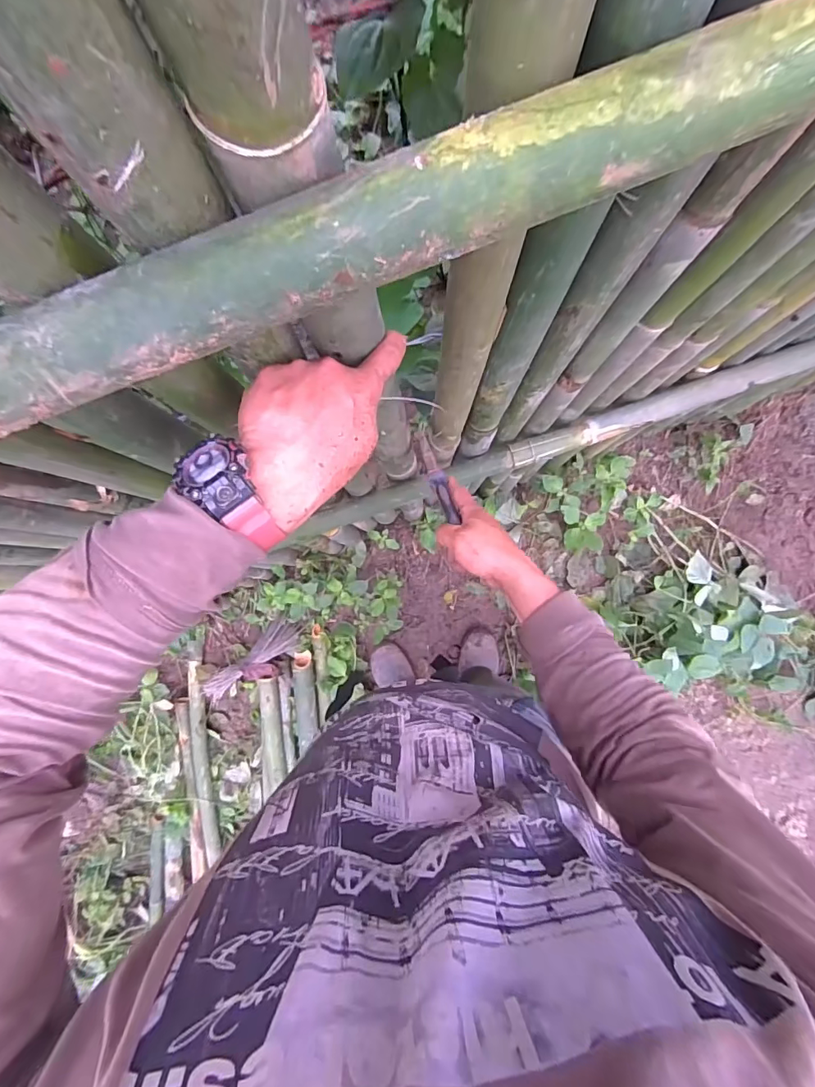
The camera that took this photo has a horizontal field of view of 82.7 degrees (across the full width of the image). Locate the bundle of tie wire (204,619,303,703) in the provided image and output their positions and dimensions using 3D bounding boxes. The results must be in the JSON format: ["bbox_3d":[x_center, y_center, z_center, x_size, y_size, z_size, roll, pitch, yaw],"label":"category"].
[{"bbox_3d":[-0.457,0.365,1.375,0.357,0.076,0.115,-42,84,-2],"label":"bundle of tie wire"}]

